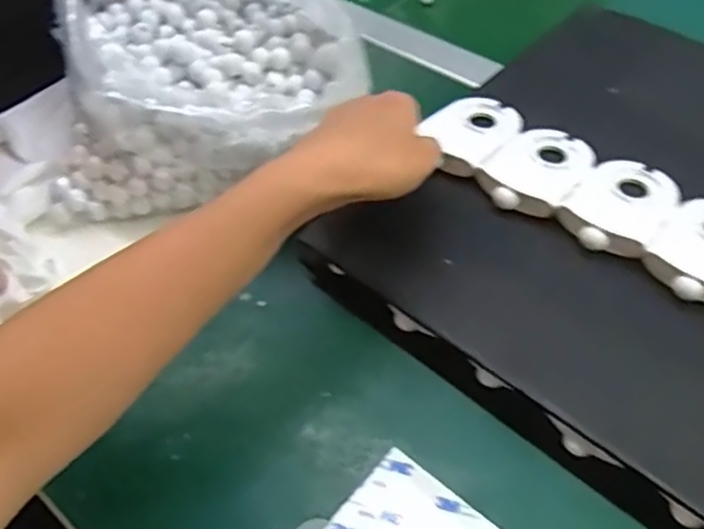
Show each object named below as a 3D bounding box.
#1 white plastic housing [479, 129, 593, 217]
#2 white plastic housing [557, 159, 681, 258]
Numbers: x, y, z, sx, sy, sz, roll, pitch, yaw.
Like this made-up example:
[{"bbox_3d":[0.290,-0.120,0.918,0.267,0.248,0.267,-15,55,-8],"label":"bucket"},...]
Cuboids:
[{"bbox_3d":[0.126,-0.066,0.460,0.059,0.014,0.086,28,58,24],"label":"white plastic housing"},{"bbox_3d":[0.174,-0.039,0.438,0.057,0.014,0.086,30,58,25],"label":"white plastic housing"}]

